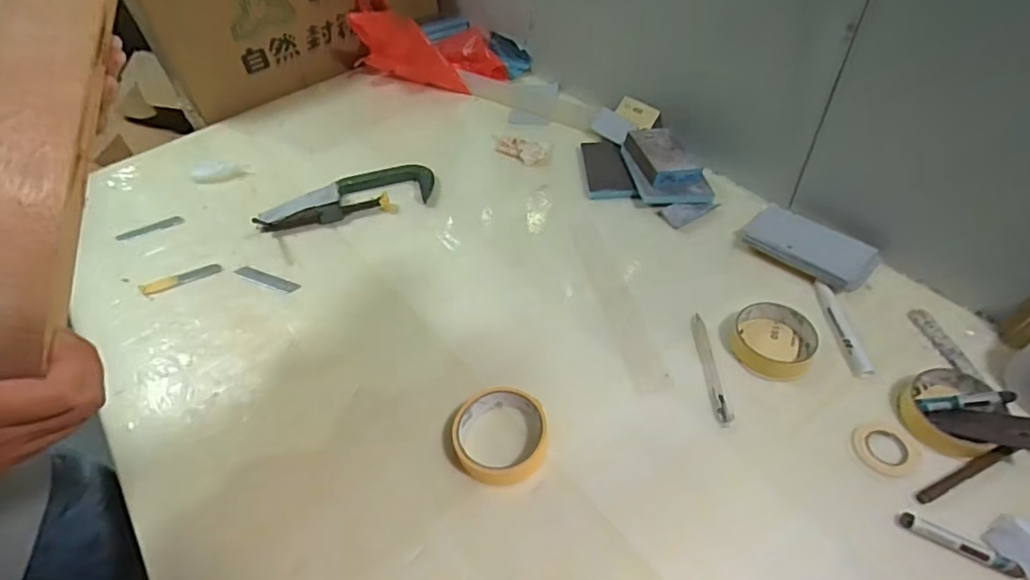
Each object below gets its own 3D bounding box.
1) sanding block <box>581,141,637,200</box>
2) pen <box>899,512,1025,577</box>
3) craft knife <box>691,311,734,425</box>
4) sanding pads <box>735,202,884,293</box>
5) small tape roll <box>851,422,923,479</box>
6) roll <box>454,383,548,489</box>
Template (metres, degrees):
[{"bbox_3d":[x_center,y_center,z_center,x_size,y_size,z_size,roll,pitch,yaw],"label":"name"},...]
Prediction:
[{"bbox_3d":[0.132,-0.177,0.808,0.062,0.019,0.125,-3,48,1],"label":"sanding block"},{"bbox_3d":[0.354,0.202,0.447,0.081,0.011,0.014,25,55,24],"label":"pen"},{"bbox_3d":[0.200,0.076,0.577,0.013,0.011,0.134,-2,48,2],"label":"craft knife"},{"bbox_3d":[0.353,-0.054,0.681,0.081,0.023,0.145,-34,55,-24],"label":"sanding pads"},{"bbox_3d":[0.336,0.144,0.509,0.049,0.008,0.053,-2,48,2],"label":"small tape roll"},{"bbox_3d":[-0.013,0.136,0.532,0.087,0.021,0.090,-2,48,2],"label":"roll"}]

